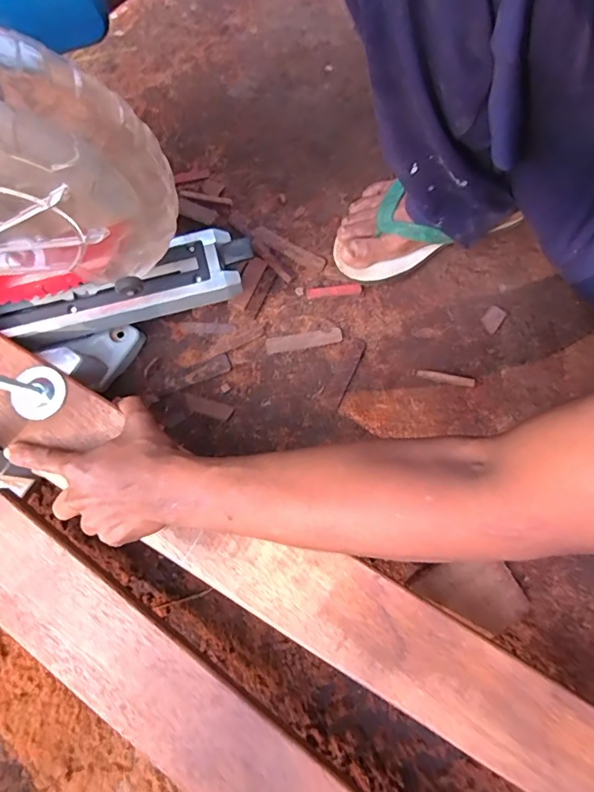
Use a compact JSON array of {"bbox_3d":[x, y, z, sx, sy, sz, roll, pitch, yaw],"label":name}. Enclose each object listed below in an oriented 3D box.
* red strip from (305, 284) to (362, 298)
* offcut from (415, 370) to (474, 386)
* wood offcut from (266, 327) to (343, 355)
[{"bbox_3d":[0.045,-0.126,0.584,0.064,0.010,0.013,-6,78,-1],"label":"red strip"},{"bbox_3d":[0.172,-0.021,0.559,0.064,0.009,0.008,12,79,3],"label":"offcut"},{"bbox_3d":[0.009,-0.066,0.575,0.090,0.004,0.018,-11,80,0],"label":"wood offcut"}]

